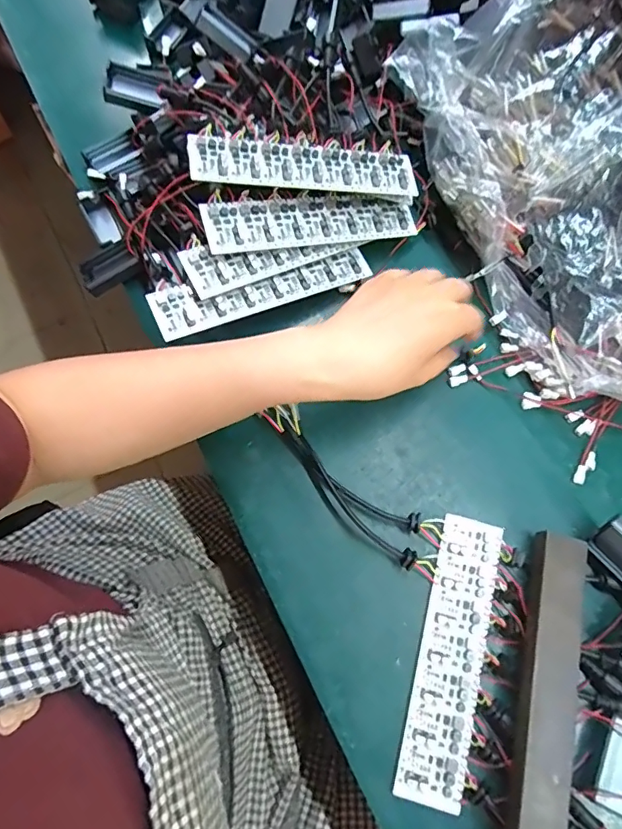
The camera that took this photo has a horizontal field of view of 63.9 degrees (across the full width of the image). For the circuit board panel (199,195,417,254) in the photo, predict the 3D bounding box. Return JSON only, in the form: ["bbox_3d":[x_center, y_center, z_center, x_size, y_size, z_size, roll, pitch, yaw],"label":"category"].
[{"bbox_3d":[0.002,-0.152,0.392,0.169,0.006,0.038,-12,87,-20],"label":"circuit board panel"}]

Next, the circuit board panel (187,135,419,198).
[{"bbox_3d":[-0.004,-0.191,0.384,0.172,0.011,0.040,-3,72,-15],"label":"circuit board panel"}]

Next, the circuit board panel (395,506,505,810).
[{"bbox_3d":[0.095,0.157,0.330,0.043,0.005,0.173,15,73,5],"label":"circuit board panel"}]

